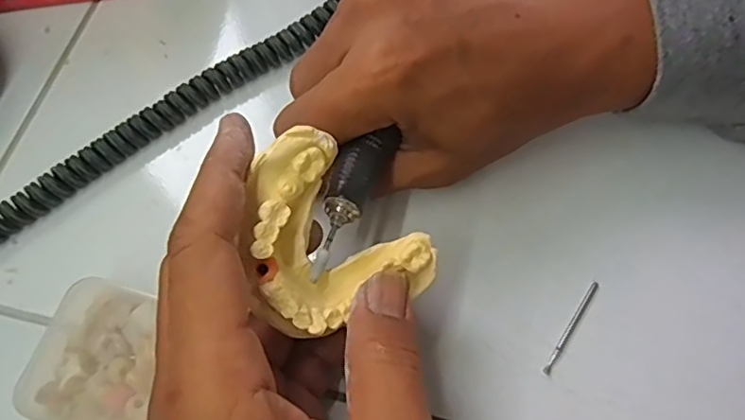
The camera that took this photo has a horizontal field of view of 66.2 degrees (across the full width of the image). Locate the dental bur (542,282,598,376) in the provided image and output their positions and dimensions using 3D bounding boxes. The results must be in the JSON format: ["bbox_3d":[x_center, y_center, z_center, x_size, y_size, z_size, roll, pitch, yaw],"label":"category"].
[{"bbox_3d":[0.082,0.047,0.233,0.004,0.004,0.045,32,70,16],"label":"dental bur"}]

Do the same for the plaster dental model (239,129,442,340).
[{"bbox_3d":[-0.019,0.014,0.205,0.073,0.025,0.056,45,75,-13],"label":"plaster dental model"}]

